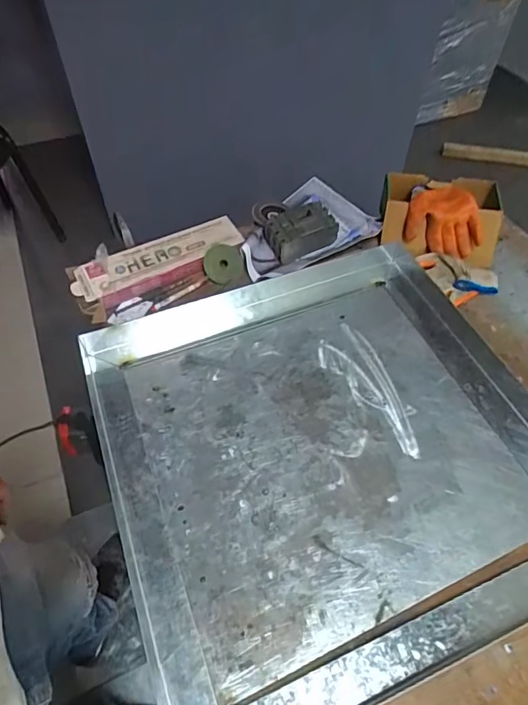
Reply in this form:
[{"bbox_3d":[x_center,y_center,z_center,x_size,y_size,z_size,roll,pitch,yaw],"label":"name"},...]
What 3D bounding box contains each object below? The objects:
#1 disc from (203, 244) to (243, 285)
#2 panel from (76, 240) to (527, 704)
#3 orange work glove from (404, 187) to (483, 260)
[{"bbox_3d":[-0.081,-0.175,0.918,0.076,0.013,0.081,-1,81,8],"label":"disc"},{"bbox_3d":[0.102,0.125,0.703,0.647,0.036,0.634,-18,57,-15],"label":"panel"},{"bbox_3d":[0.374,-0.271,0.960,0.153,0.084,0.137,22,56,13],"label":"orange work glove"}]

